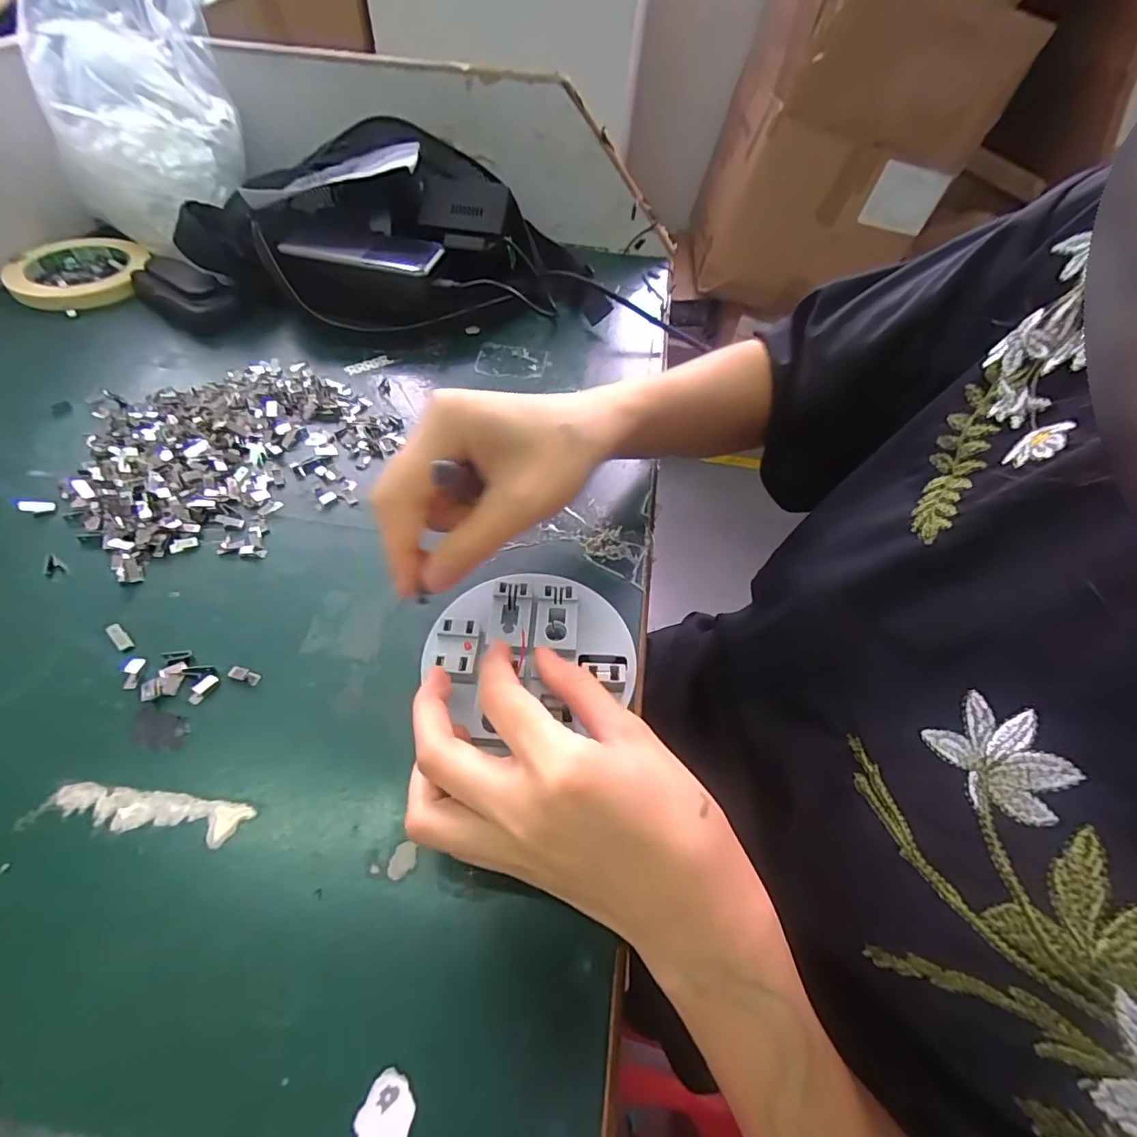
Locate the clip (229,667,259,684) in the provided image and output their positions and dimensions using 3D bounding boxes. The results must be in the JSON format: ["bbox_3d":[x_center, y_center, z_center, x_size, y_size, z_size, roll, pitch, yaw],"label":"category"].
[{"bbox_3d":[-0.160,0.053,0.260,0.015,0.004,0.006,20,46,-3],"label":"clip"}]

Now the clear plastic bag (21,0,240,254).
[{"bbox_3d":[-0.343,-0.418,0.419,0.163,0.233,0.120,-31,53,-28],"label":"clear plastic bag"}]

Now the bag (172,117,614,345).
[{"bbox_3d":[-0.143,-0.286,0.461,0.339,0.122,0.180,-3,45,-4],"label":"bag"}]

